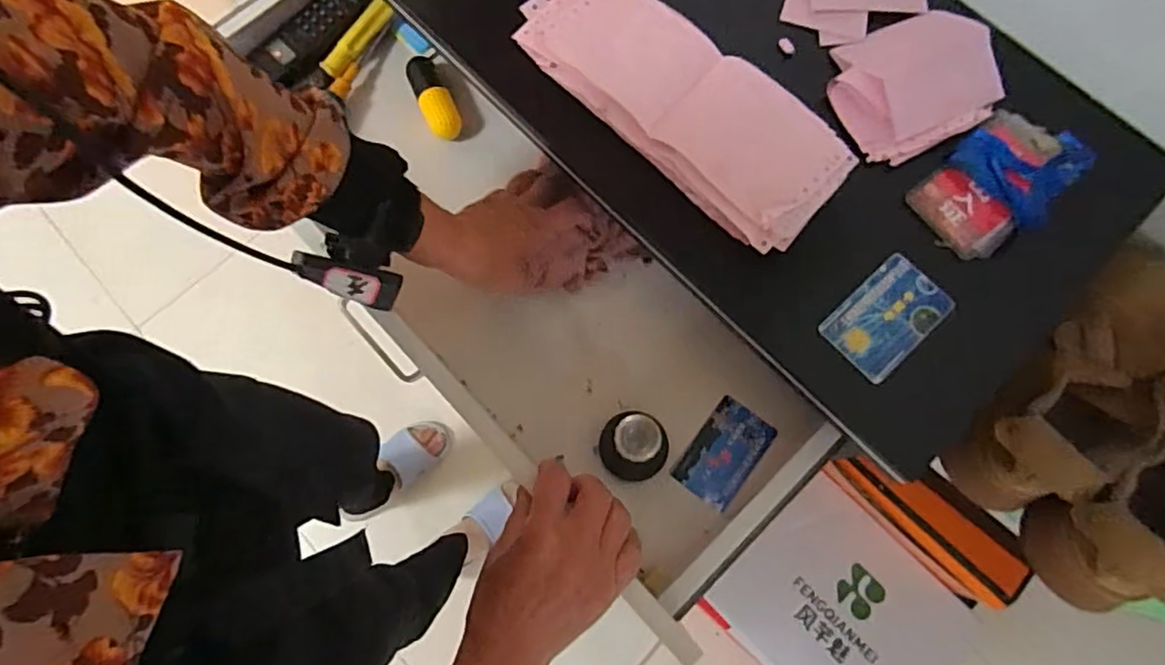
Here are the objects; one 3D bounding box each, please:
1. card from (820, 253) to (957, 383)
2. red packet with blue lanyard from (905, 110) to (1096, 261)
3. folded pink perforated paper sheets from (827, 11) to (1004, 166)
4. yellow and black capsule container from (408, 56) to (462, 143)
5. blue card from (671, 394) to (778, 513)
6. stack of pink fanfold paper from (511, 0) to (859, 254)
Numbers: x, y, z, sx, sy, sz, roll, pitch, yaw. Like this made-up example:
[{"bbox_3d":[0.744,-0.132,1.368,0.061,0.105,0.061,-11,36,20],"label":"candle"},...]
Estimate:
[{"bbox_3d":[0.214,-0.011,0.439,0.083,0.004,0.056,-42,78,-8],"label":"card"},{"bbox_3d":[0.300,-0.107,0.458,0.110,0.031,0.077,-43,79,-10],"label":"red packet with blue lanyard"},{"bbox_3d":[0.250,-0.193,0.475,0.116,0.022,0.104,-23,76,-5],"label":"folded pink perforated paper sheets"},{"bbox_3d":[-0.145,-0.230,0.606,0.033,0.026,0.087,-22,76,-5],"label":"yellow and black capsule container"},{"bbox_3d":[0.120,0.102,0.527,0.053,0.004,0.085,36,76,14],"label":"blue card"},{"bbox_3d":[0.069,-0.177,0.470,0.268,0.028,0.111,41,79,10],"label":"stack of pink fanfold paper"}]

